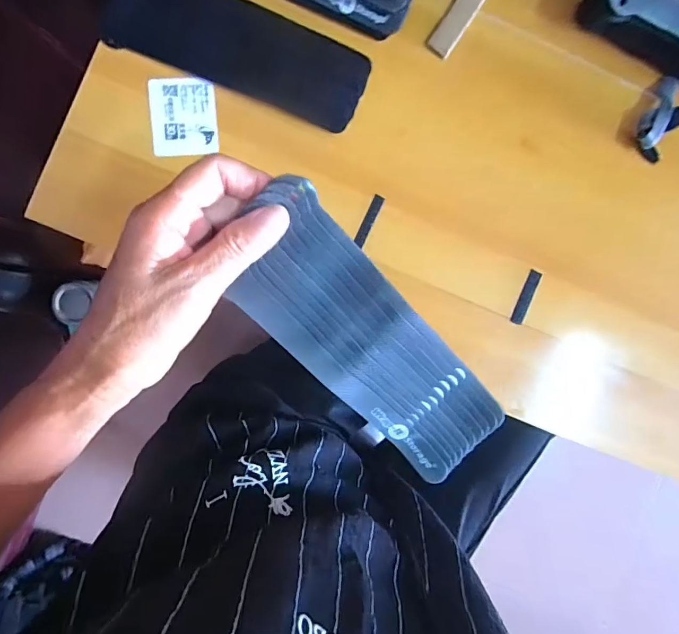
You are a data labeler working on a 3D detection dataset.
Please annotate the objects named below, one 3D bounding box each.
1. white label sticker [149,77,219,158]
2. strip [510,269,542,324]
[{"bbox_3d":[-0.122,-0.157,0.328,0.049,0.004,0.061,-4,90,-5],"label":"white label sticker"},{"bbox_3d":[0.155,-0.017,0.348,0.010,0.007,0.046,25,88,-4],"label":"strip"}]

